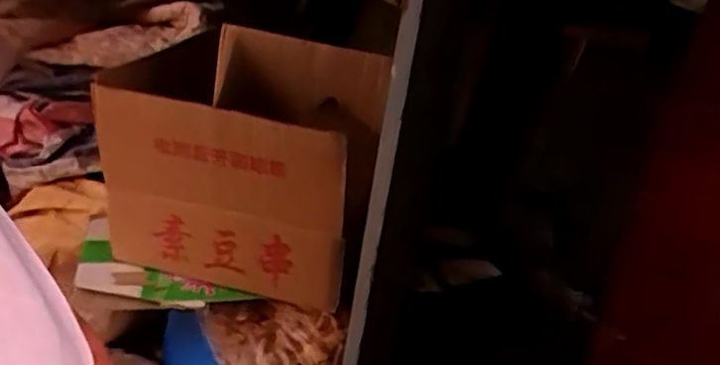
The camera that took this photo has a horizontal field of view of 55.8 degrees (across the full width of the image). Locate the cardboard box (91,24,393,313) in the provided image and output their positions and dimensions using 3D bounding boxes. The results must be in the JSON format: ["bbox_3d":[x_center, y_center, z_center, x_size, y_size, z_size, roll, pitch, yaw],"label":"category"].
[{"bbox_3d":[-0.120,-0.036,0.883,0.286,0.223,0.309,13,26,12],"label":"cardboard box"}]

